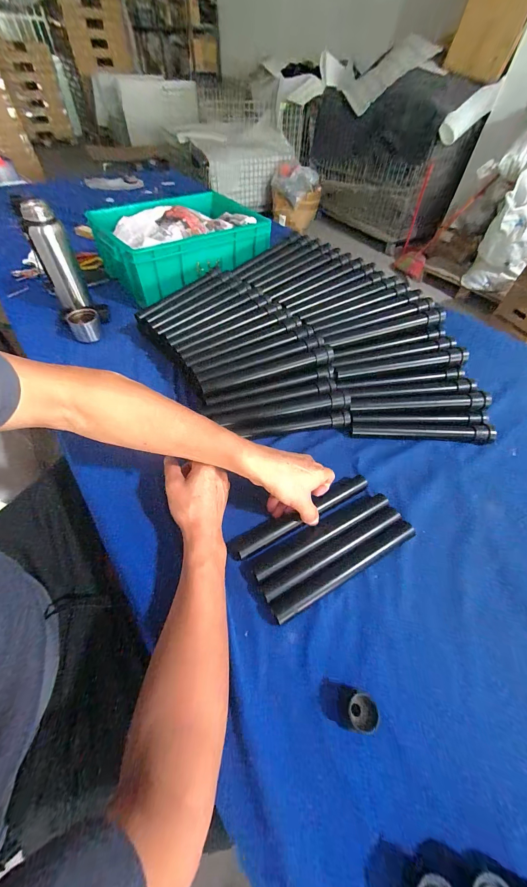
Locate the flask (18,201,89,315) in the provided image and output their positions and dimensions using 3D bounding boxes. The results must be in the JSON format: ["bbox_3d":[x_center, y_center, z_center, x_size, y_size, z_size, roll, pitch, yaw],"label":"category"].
[{"bbox_3d":[-0.457,-0.406,0.656,0.070,0.210,0.061,-25,58,-20],"label":"flask"}]

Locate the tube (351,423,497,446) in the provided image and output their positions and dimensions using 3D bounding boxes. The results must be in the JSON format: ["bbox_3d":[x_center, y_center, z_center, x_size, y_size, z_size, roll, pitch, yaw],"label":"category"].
[{"bbox_3d":[0.280,-0.021,0.515,0.241,0.024,0.028,4,53,0],"label":"tube"}]

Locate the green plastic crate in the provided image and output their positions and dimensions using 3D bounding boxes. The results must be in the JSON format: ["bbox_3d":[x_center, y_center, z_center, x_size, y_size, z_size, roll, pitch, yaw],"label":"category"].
[{"bbox_3d":[-0.206,-0.532,0.811,0.406,0.154,0.326,-32,60,-24],"label":"green plastic crate"}]

